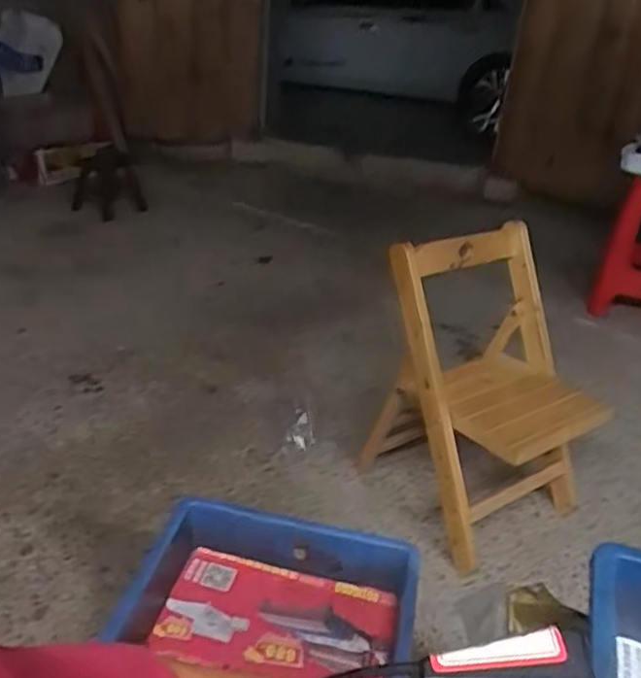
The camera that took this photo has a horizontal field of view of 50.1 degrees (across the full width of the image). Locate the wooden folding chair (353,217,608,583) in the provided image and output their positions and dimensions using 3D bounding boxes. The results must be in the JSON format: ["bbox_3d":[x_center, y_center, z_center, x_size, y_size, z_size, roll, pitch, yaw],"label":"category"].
[{"bbox_3d":[0.324,0.086,1.307,0.398,0.511,0.333,28,35,36],"label":"wooden folding chair"}]

